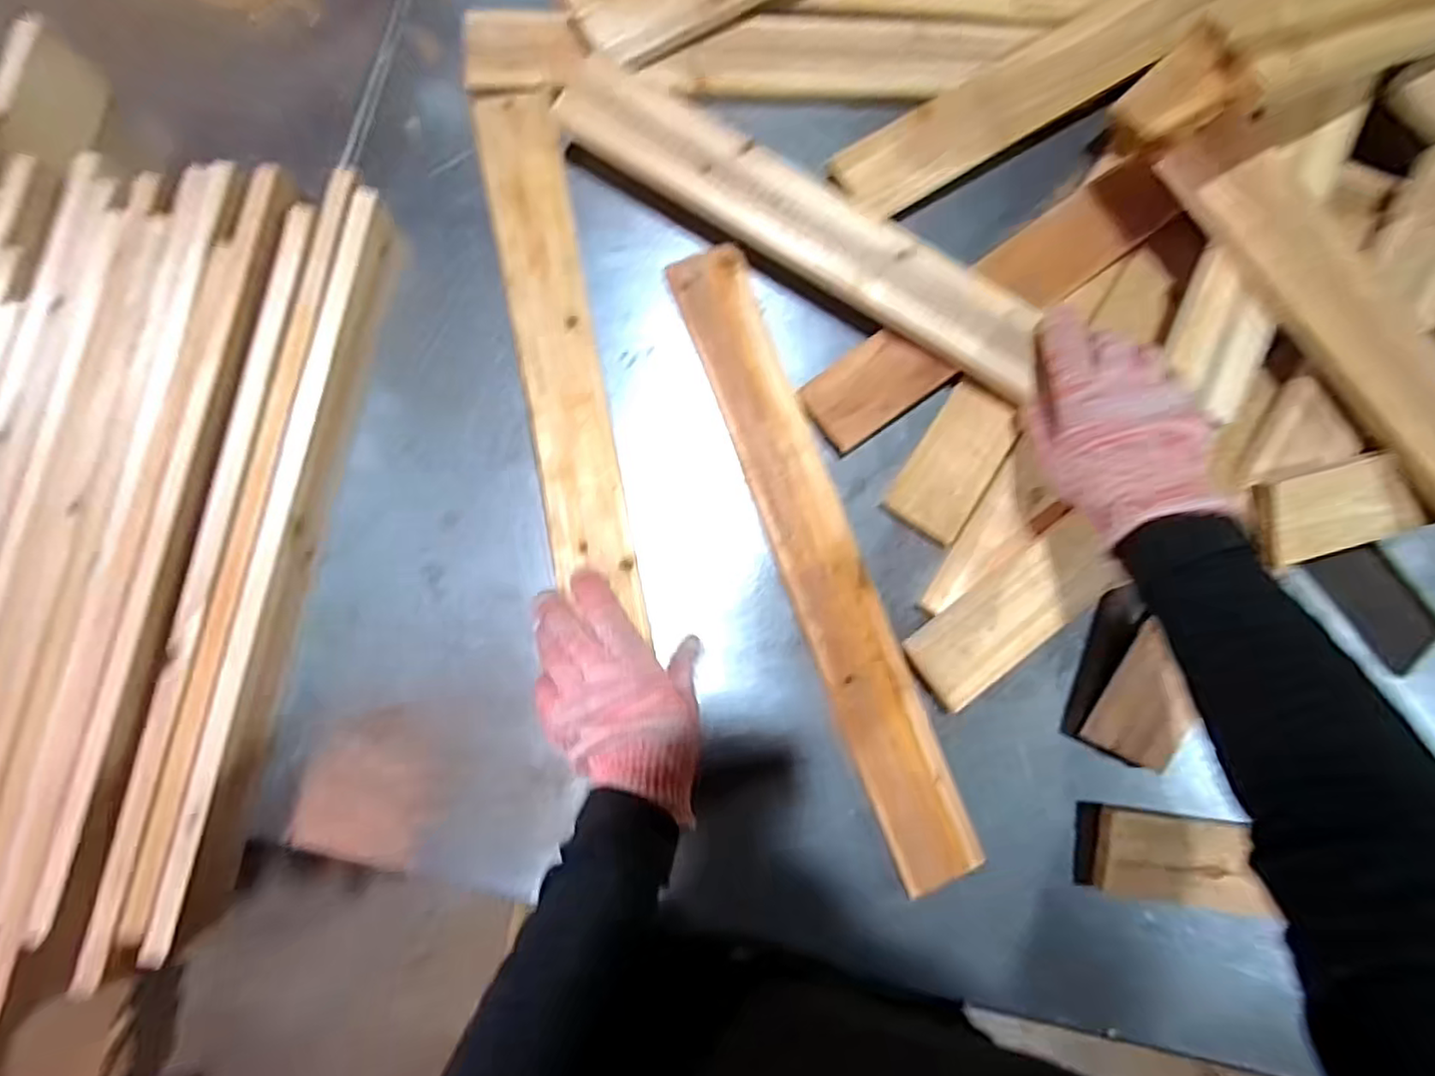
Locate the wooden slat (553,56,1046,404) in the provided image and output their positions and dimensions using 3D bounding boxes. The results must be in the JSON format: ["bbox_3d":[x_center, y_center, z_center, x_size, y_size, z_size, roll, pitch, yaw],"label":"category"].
[{"bbox_3d":[0.065,-0.226,0.483,0.381,0.021,0.061,32,84,-1],"label":"wooden slat"}]

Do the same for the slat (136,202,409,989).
[{"bbox_3d":[-0.287,0.008,0.453,0.017,0.060,0.488,12,85,-1],"label":"slat"}]

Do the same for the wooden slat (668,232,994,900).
[{"bbox_3d":[0.076,0.014,0.484,0.057,0.018,0.478,-21,86,-4],"label":"wooden slat"}]

